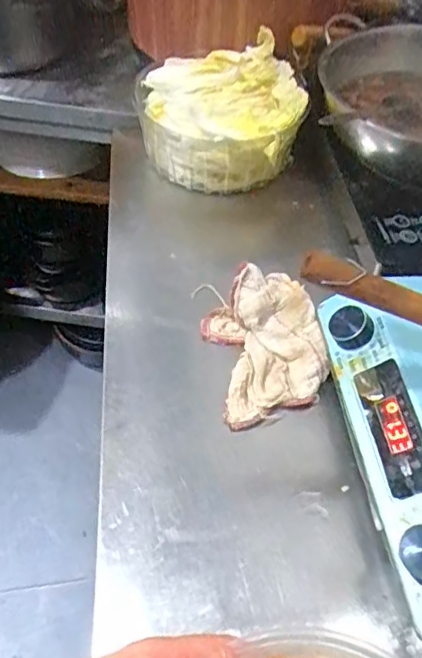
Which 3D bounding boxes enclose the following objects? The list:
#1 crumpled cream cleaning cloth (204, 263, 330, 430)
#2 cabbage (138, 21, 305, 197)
[{"bbox_3d":[0.053,0.009,0.591,0.110,0.038,0.170,-8,53,-11],"label":"crumpled cream cleaning cloth"},{"bbox_3d":[0.008,-0.300,0.790,0.225,0.120,0.207,8,52,2],"label":"cabbage"}]

